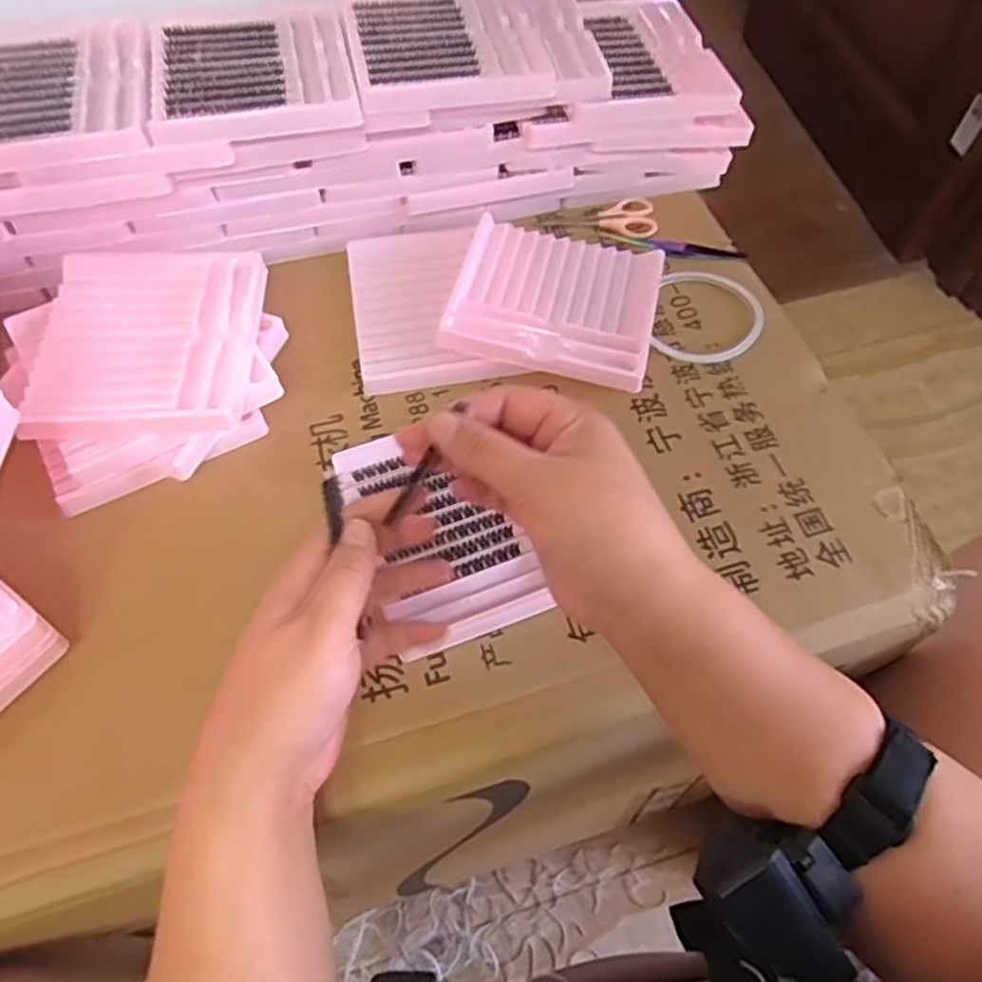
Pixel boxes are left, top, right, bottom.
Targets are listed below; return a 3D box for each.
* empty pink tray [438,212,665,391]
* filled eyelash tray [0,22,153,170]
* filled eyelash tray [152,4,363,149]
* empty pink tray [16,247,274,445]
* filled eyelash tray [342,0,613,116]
[{"bbox_3d":[0.047,-0.138,0.538,0.141,0.022,0.140,12,58,7],"label":"empty pink tray"},{"bbox_3d":[-0.292,-0.261,0.489,0.133,0.013,0.135,-13,59,-9],"label":"filled eyelash tray"},{"bbox_3d":[-0.164,-0.292,0.517,0.131,0.016,0.147,-11,58,-7],"label":"filled eyelash tray"},{"bbox_3d":[-0.218,-0.099,0.476,0.131,0.013,0.144,-1,58,-1],"label":"empty pink tray"},{"bbox_3d":[-0.013,-0.328,0.543,0.177,0.020,0.146,-10,61,-9],"label":"filled eyelash tray"}]

